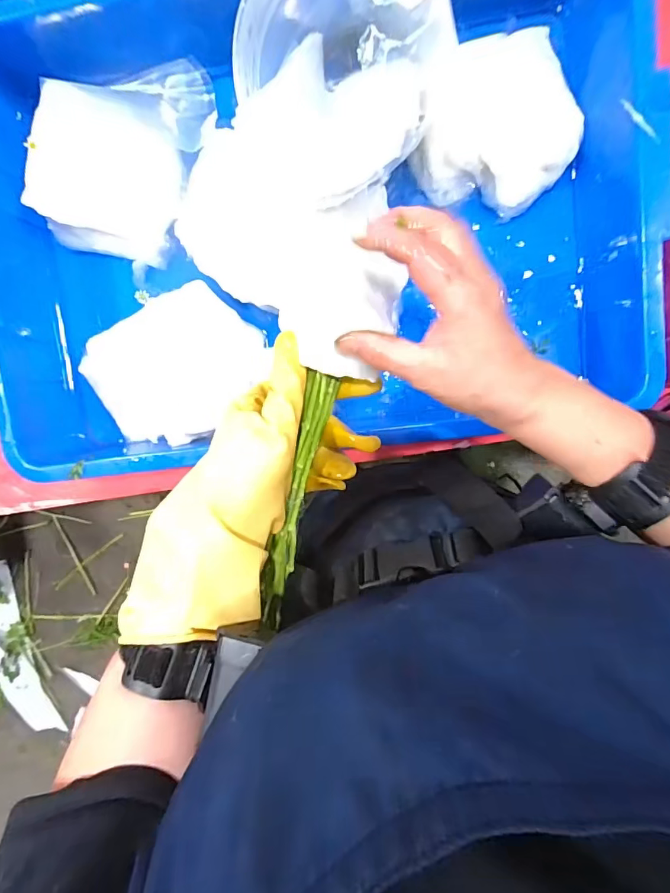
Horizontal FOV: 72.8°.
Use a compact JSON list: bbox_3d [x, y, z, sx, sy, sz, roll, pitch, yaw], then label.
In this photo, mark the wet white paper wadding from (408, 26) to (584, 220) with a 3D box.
[{"bbox_3d":[0.144,-0.294,0.417,0.140,0.041,0.143,1,99,4],"label":"wet white paper wadding"}]

